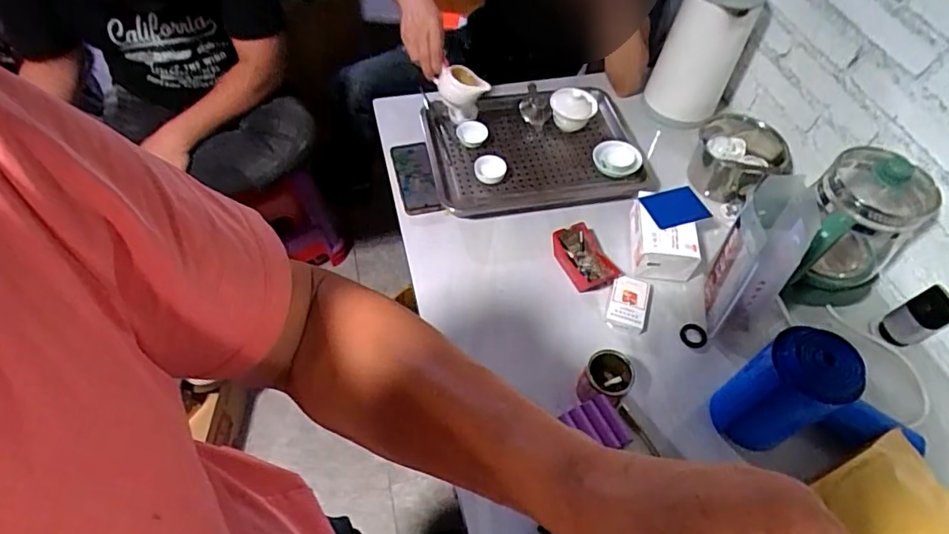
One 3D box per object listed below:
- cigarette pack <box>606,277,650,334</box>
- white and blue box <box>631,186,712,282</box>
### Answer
[{"bbox_3d":[0.237,0.057,0.813,0.056,0.026,0.078,16,56,9],"label":"cigarette pack"},{"bbox_3d":[0.312,-0.057,0.857,0.110,0.076,0.135,7,55,2],"label":"white and blue box"}]

